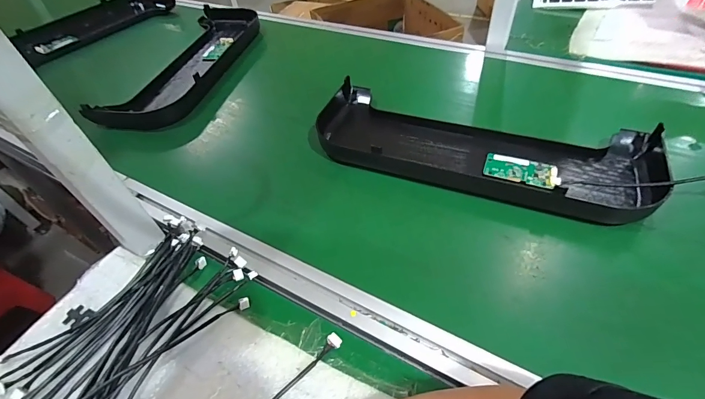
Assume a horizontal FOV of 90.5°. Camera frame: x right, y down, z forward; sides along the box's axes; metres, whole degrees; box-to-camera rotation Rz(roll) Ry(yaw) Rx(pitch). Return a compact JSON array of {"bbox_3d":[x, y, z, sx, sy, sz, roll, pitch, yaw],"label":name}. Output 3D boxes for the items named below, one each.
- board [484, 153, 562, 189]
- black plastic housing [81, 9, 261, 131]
[{"bbox_3d":[0.244,-0.043,0.507,0.097,0.014,0.053,15,51,17],"label":"board"},{"bbox_3d":[-0.362,-0.323,0.811,0.177,0.053,0.495,7,49,10],"label":"black plastic housing"}]

